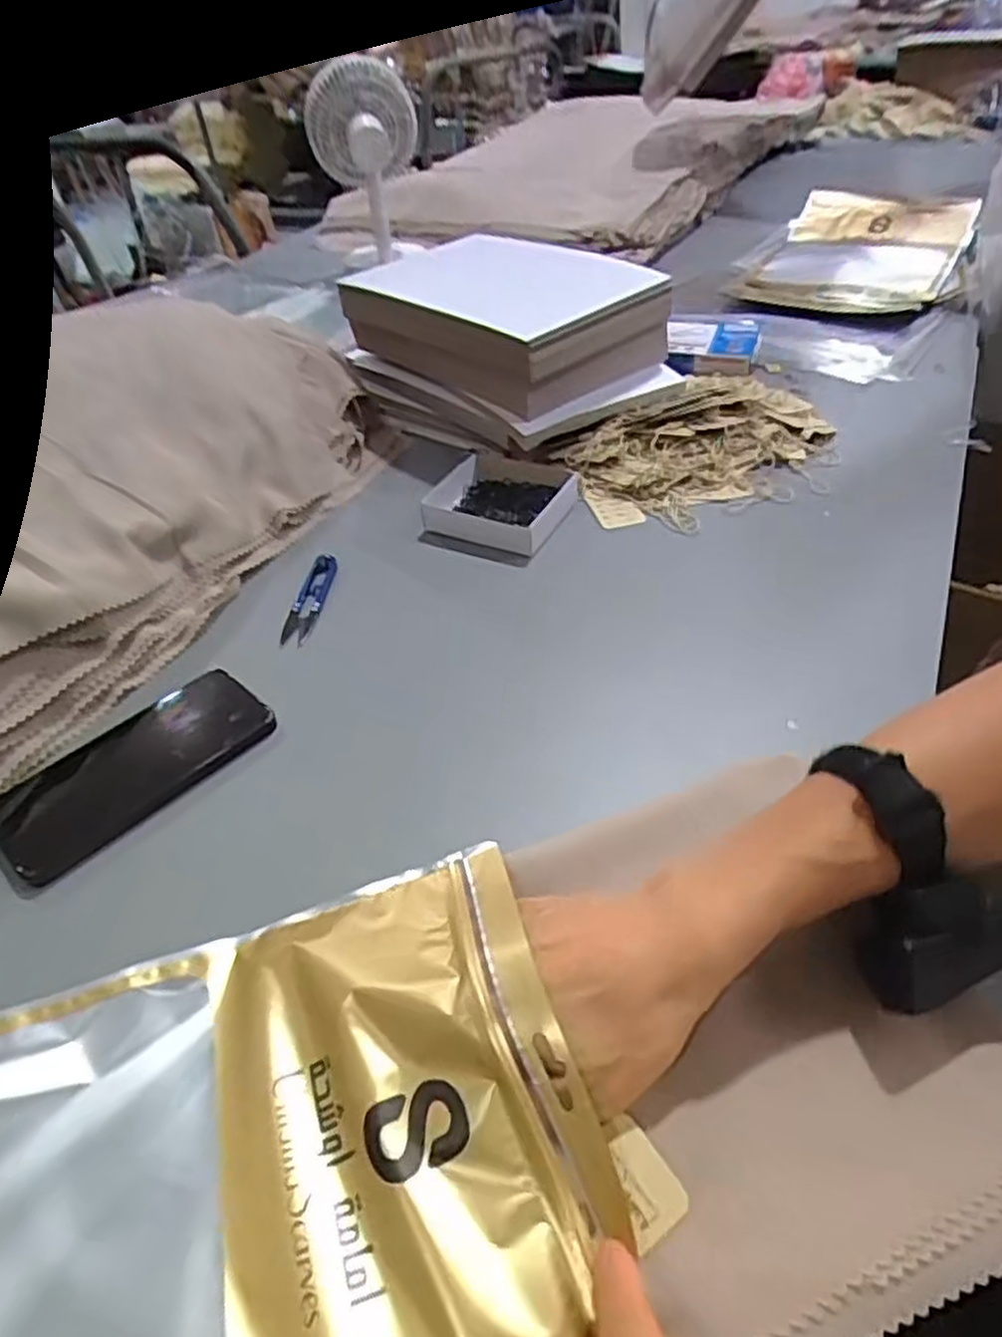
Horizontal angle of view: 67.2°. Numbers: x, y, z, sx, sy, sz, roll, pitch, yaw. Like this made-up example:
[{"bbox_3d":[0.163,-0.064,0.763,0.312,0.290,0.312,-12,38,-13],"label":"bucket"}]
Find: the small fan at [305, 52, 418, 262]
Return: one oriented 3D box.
[{"bbox_3d":[-0.198,-0.756,1.128,0.153,0.249,0.141,-12,43,-7],"label":"small fan"}]

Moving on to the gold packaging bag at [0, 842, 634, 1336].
[{"bbox_3d":[-0.134,0.214,0.278,0.341,0.041,0.234,-16,44,-11],"label":"gold packaging bag"}]

